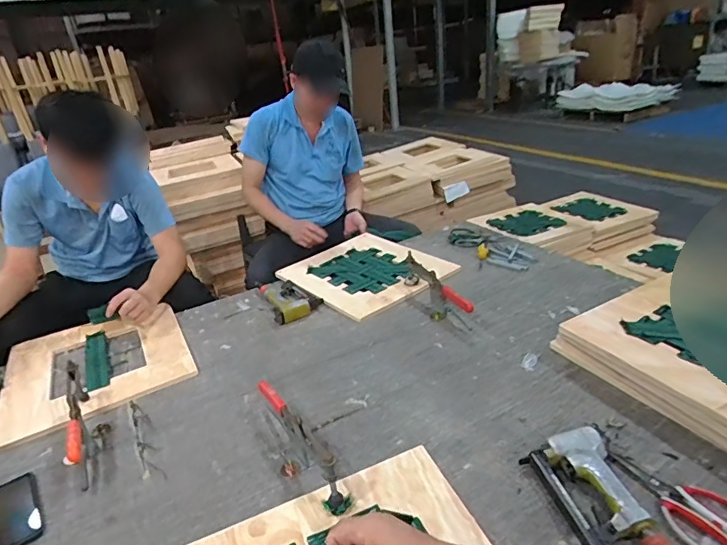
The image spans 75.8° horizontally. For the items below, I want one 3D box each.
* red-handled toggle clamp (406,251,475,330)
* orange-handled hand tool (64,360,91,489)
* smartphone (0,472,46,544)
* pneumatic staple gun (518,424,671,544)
[{"bbox_3d":[0.189,0.040,1.230,0.065,0.110,0.309,-11,26,-12],"label":"red-handled toggle clamp"},{"bbox_3d":[-0.550,0.277,0.893,0.027,0.097,0.280,-18,28,-24],"label":"orange-handled hand tool"},{"bbox_3d":[-0.586,0.399,0.776,0.081,0.005,0.169,-23,31,-33],"label":"smartphone"},{"bbox_3d":[0.342,0.322,0.662,0.129,0.045,0.226,-11,26,-12],"label":"pneumatic staple gun"}]

